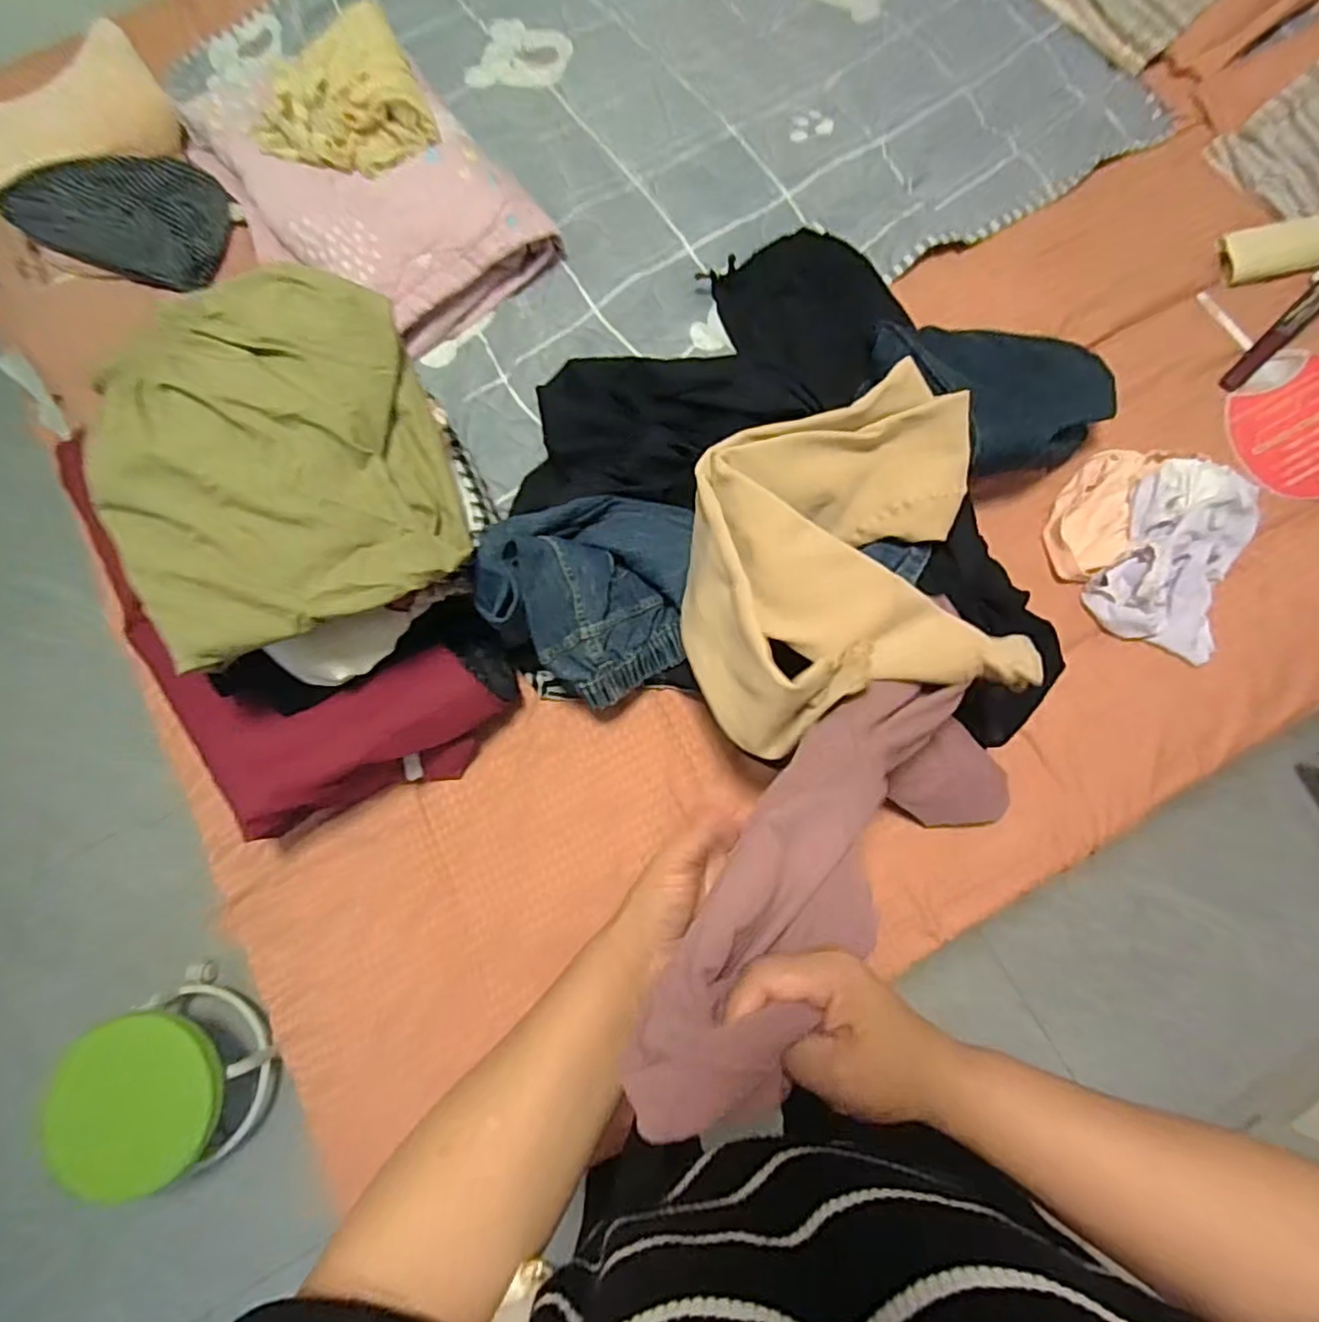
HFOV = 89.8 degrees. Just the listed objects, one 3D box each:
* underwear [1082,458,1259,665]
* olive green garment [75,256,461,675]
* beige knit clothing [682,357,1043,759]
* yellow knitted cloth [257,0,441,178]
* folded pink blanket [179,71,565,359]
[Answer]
[{"bbox_3d":[0.622,-0.130,0.786,0.156,0.042,0.242,26,79,7],"label":"underwear"},{"bbox_3d":[-0.332,-0.164,0.571,0.275,0.113,0.278,-19,78,-4],"label":"olive green garment"},{"bbox_3d":[0.180,-0.104,0.625,0.321,0.113,0.314,-15,77,-2],"label":"beige knit clothing"},{"bbox_3d":[-0.396,-0.696,0.839,0.210,0.034,0.179,-37,91,5],"label":"yellow knitted cloth"},{"bbox_3d":[-0.390,-0.624,0.886,0.451,0.094,0.315,41,81,9],"label":"folded pink blanket"}]

